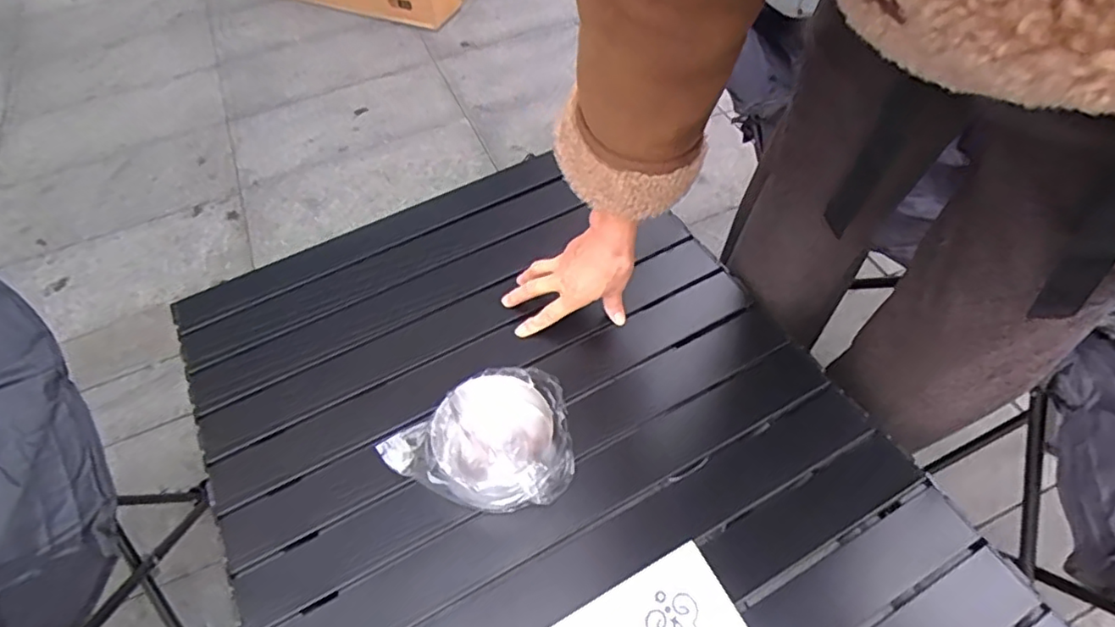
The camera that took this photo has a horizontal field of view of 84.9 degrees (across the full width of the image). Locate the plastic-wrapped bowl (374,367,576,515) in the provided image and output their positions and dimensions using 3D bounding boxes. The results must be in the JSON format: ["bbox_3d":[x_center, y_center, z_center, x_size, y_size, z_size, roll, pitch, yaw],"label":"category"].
[{"bbox_3d":[-0.073,0.124,0.579,0.169,0.060,0.121,-7,54,-1],"label":"plastic-wrapped bowl"}]

